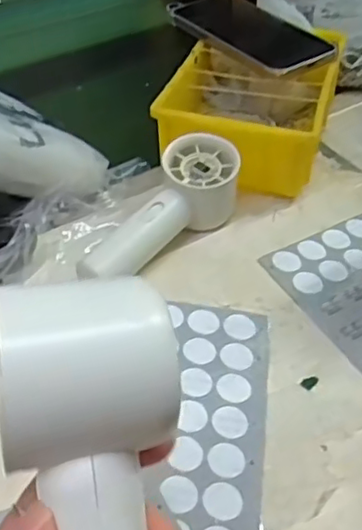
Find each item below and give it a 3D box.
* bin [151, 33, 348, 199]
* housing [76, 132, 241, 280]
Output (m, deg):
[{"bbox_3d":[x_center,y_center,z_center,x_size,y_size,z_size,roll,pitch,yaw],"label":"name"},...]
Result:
[{"bbox_3d":[0.063,-0.145,0.573,0.135,0.059,0.180,12,46,9],"label":"bin"},{"bbox_3d":[-0.010,-0.034,0.475,0.058,0.055,0.144,25,50,18],"label":"housing"}]

